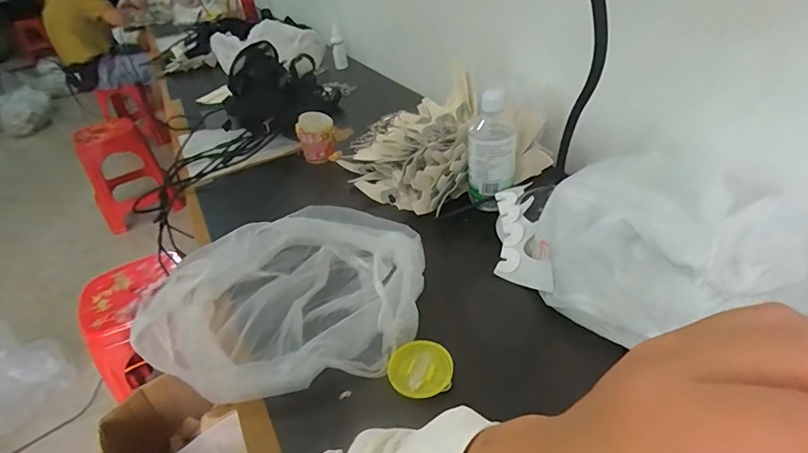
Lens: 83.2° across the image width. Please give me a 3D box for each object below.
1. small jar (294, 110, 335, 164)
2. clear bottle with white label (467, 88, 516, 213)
[{"bbox_3d":[-0.175,-0.186,0.911,0.077,0.077,0.067,-13,36,-9],"label":"small jar"},{"bbox_3d":[0.130,-0.104,0.670,0.072,0.161,0.071,0,36,10],"label":"clear bottle with white label"}]

